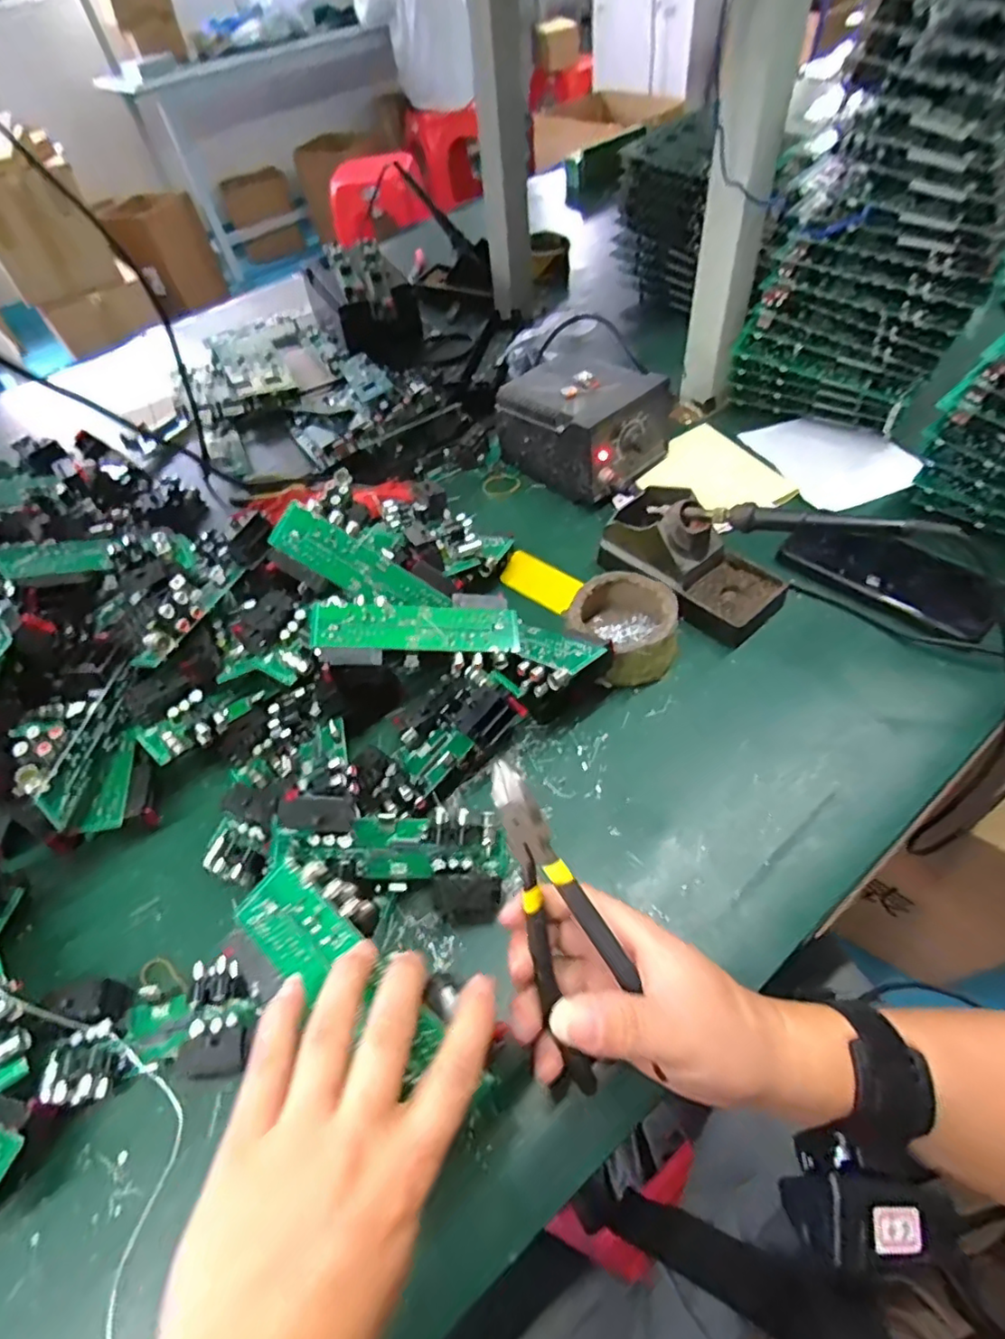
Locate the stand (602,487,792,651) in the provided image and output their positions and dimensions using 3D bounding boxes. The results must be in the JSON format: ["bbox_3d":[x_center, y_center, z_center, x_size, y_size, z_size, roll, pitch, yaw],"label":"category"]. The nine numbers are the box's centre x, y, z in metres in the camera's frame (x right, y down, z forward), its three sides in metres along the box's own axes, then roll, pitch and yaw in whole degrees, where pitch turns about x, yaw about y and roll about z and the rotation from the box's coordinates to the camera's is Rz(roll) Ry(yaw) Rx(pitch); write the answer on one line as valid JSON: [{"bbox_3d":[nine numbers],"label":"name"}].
[{"bbox_3d":[0.162,-0.099,0.505,0.075,0.079,0.153,-35,59,-20],"label":"stand"}]

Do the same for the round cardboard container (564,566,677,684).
[{"bbox_3d":[0.094,-0.032,0.482,0.083,0.049,0.085,-3,54,5],"label":"round cardboard container"}]

